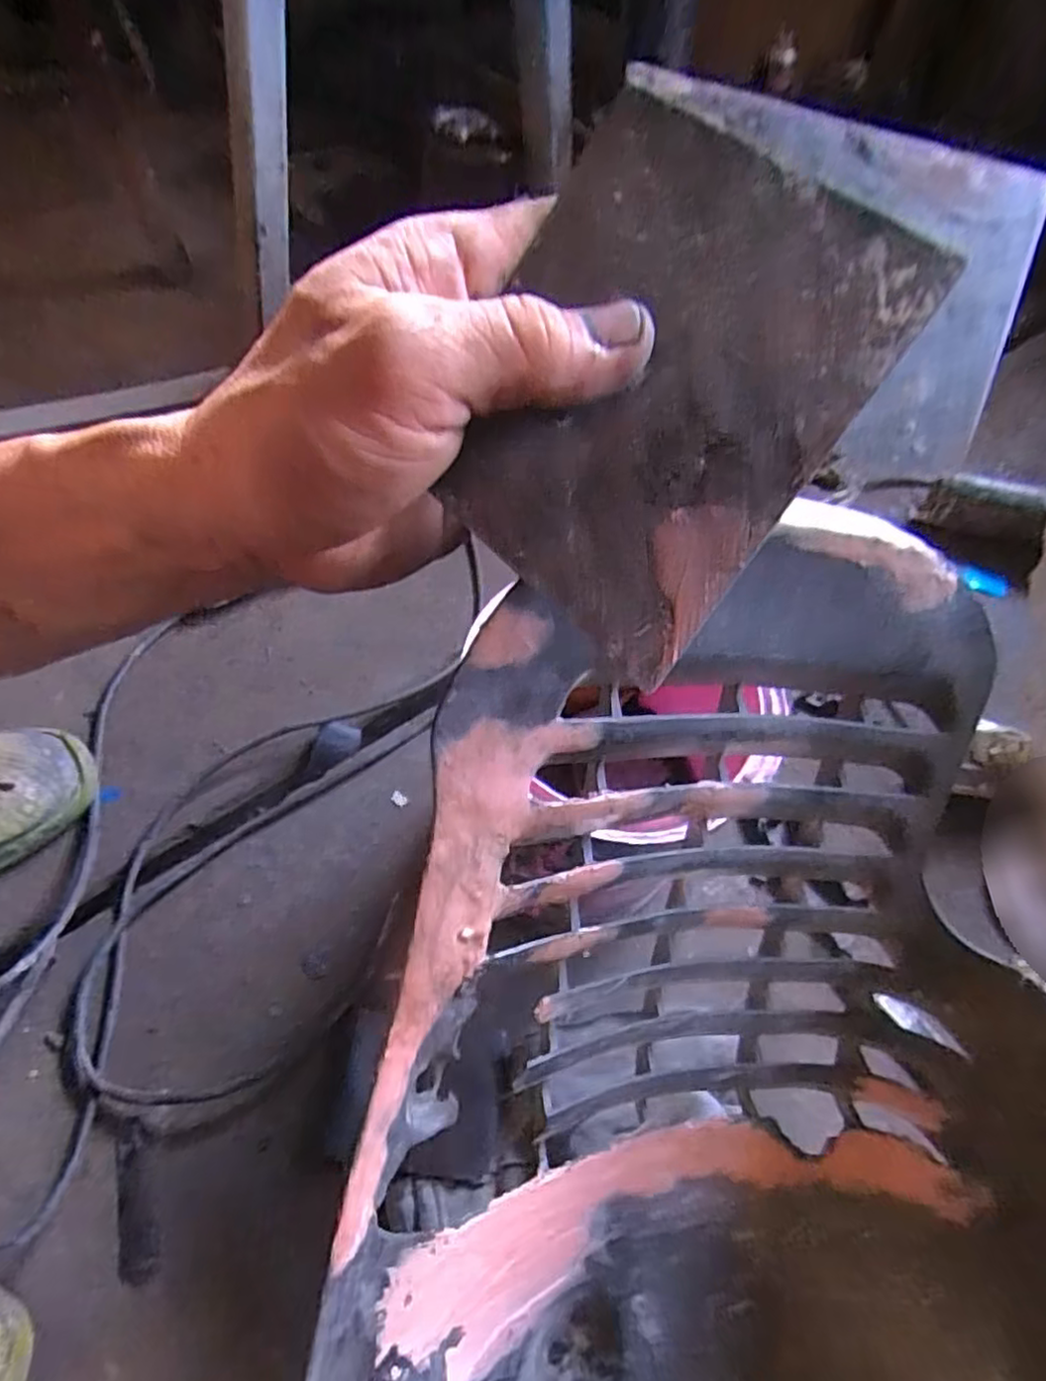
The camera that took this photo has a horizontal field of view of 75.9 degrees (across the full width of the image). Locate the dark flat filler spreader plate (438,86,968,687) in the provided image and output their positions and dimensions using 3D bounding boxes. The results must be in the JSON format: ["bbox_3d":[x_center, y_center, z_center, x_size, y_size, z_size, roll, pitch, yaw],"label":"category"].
[{"bbox_3d":[0.032,-0.072,0.162,0.084,0.008,0.116,33,102,-6],"label":"dark flat filler spreader plate"}]

